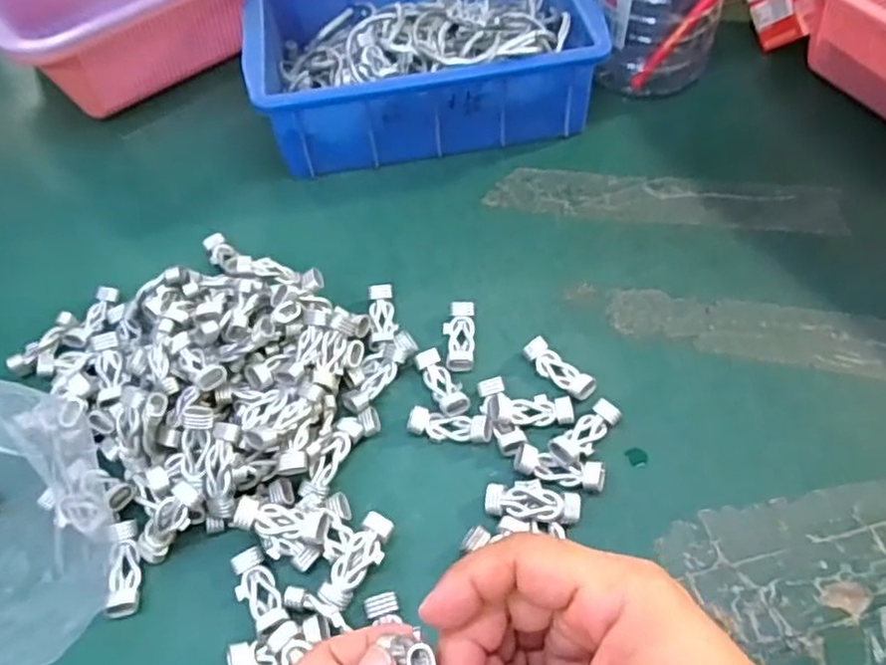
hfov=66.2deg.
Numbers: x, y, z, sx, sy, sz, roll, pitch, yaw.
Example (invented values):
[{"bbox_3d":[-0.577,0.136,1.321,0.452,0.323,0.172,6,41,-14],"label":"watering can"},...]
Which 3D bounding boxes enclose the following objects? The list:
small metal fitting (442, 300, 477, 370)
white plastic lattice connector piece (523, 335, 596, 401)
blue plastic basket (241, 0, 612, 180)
[{"bbox_3d":[0.010,0.002,0.397,0.019,0.007,0.044,-3,54,1],"label":"small metal fitting"},{"bbox_3d":[0.065,0.021,0.381,0.017,0.009,0.044,-39,62,-23],"label":"white plastic lattice connector piece"},{"bbox_3d":[-0.018,-0.218,0.515,0.243,0.065,0.172,-8,55,-4],"label":"blue plastic basket"}]

